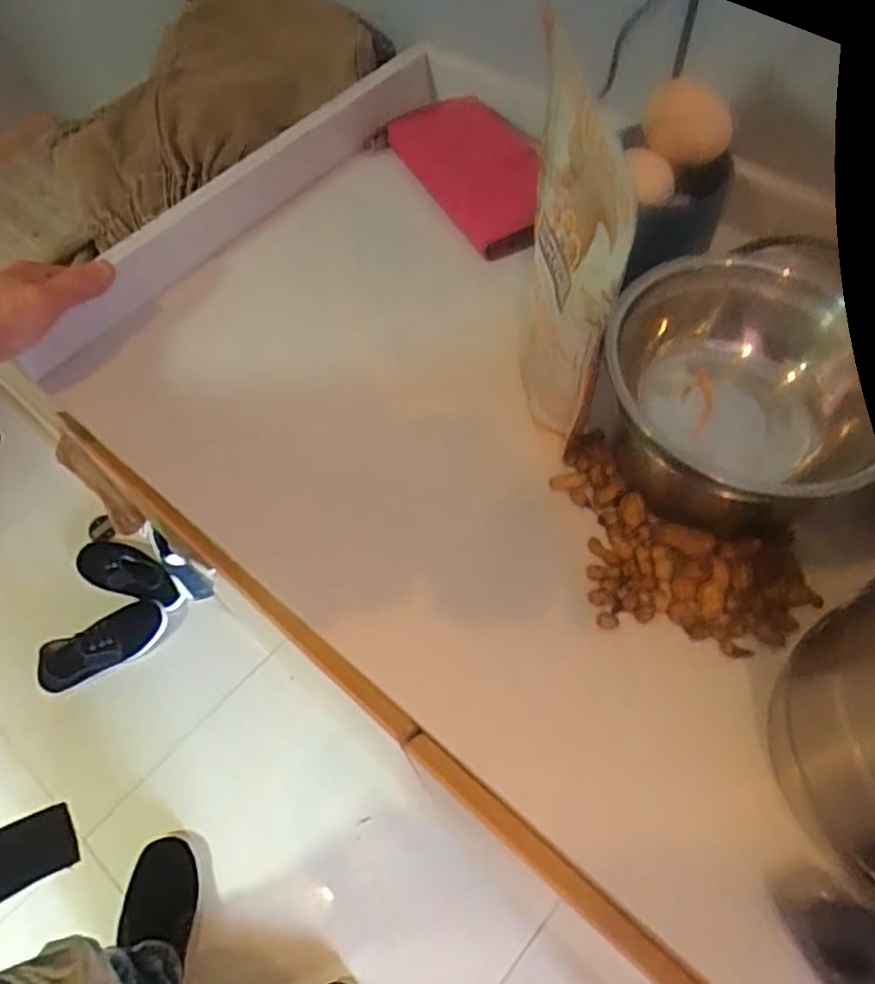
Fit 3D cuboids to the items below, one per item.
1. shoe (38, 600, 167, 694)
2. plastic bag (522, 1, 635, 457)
[{"bbox_3d":[-0.582,0.278,1.214,0.224,0.086,0.088,-26,60,-12],"label":"shoe"},{"bbox_3d":[0.067,-0.118,0.361,0.037,0.173,0.111,-3,58,2],"label":"plastic bag"}]

